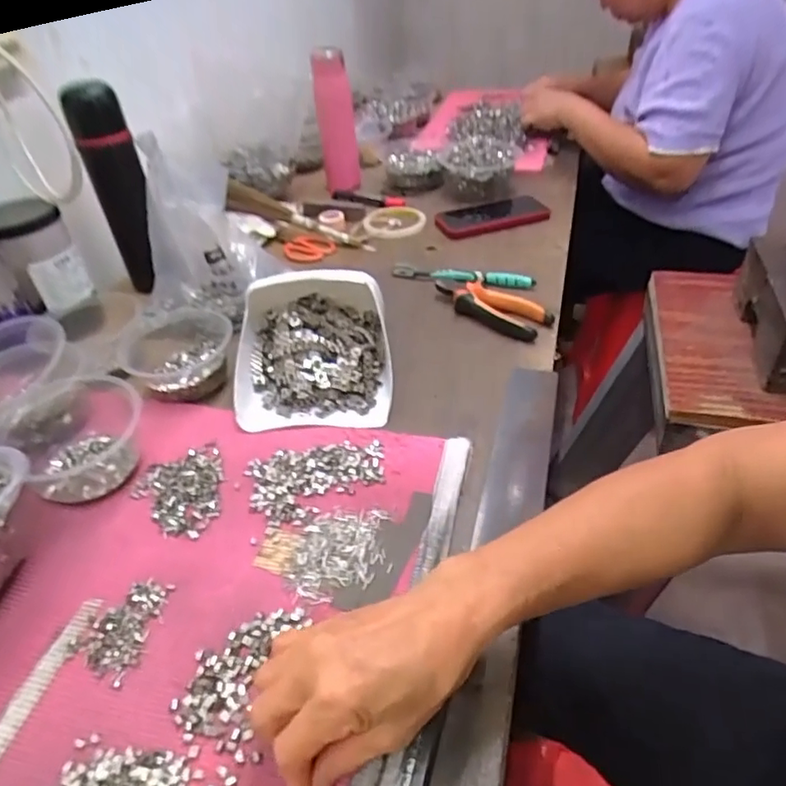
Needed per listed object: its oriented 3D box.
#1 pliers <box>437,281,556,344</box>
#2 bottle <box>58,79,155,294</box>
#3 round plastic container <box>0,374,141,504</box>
[{"bbox_3d":[0.112,-0.103,0.675,0.054,0.020,0.149,-32,48,-30],"label":"pliers"},{"bbox_3d":[-0.339,-0.248,0.719,0.062,0.245,0.063,-14,41,-13],"label":"bottle"},{"bbox_3d":[-0.283,0.035,0.503,0.120,0.062,0.106,24,47,28],"label":"round plastic container"}]

